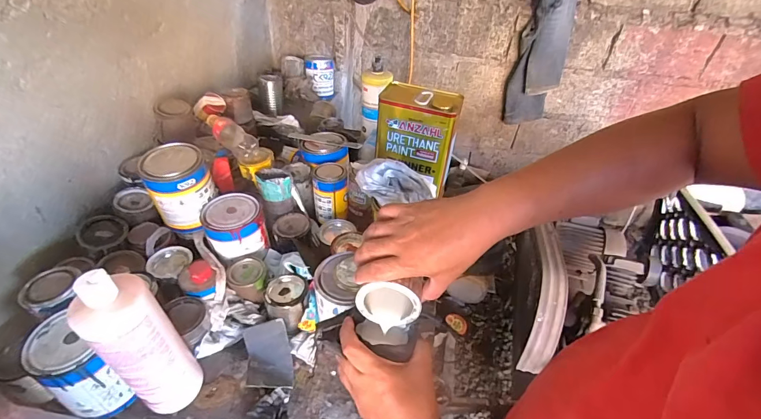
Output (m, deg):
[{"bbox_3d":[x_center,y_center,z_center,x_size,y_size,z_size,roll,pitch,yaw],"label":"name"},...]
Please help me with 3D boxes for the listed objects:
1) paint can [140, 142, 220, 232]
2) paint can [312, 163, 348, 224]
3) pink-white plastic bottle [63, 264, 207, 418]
[{"bbox_3d":[-0.362,-0.036,0.692,0.102,0.134,0.102,3,41,-3],"label":"paint can"},{"bbox_3d":[-0.107,-0.039,0.814,0.070,0.108,0.080,1,41,-6],"label":"paint can"},{"bbox_3d":[-0.296,0.171,0.477,0.069,0.236,0.084,28,45,23],"label":"pink-white plastic bottle"}]

